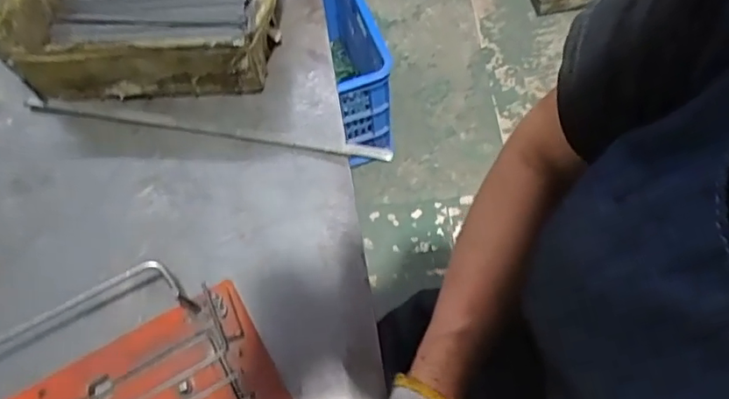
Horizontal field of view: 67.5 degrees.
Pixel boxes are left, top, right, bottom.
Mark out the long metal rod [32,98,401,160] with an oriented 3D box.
[{"bbox_3d":[-0.154,-0.066,0.510,0.358,0.010,0.013,9,63,9],"label":"long metal rod"}]

